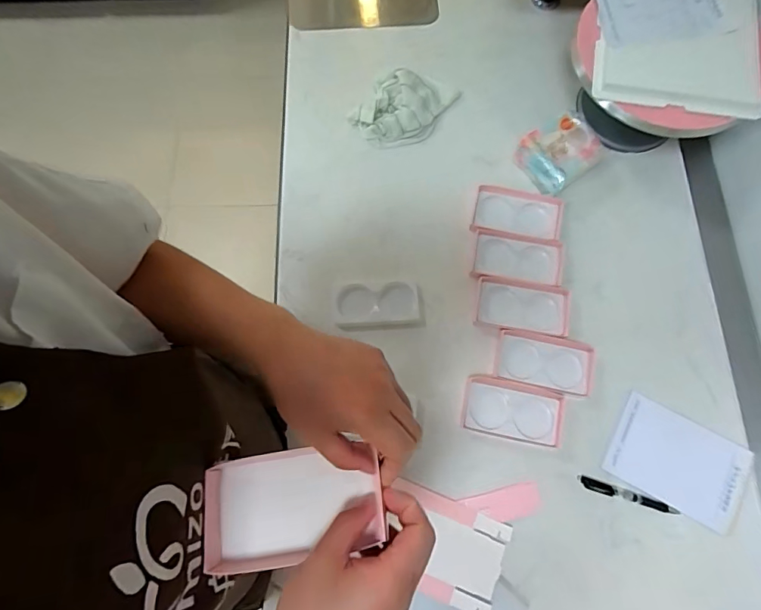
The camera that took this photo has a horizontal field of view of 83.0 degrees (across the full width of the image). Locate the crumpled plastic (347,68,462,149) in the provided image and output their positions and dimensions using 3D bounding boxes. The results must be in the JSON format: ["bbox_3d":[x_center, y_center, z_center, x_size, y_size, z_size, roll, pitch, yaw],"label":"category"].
[{"bbox_3d":[0.043,-0.360,0.774,0.138,0.038,0.173,31,78,9],"label":"crumpled plastic"}]

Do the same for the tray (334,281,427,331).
[{"bbox_3d":[-0.003,-0.001,0.685,0.141,0.029,0.079,-5,75,0],"label":"tray"}]

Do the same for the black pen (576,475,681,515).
[{"bbox_3d":[0.355,0.275,0.619,0.135,0.013,0.016,17,76,6],"label":"black pen"}]

